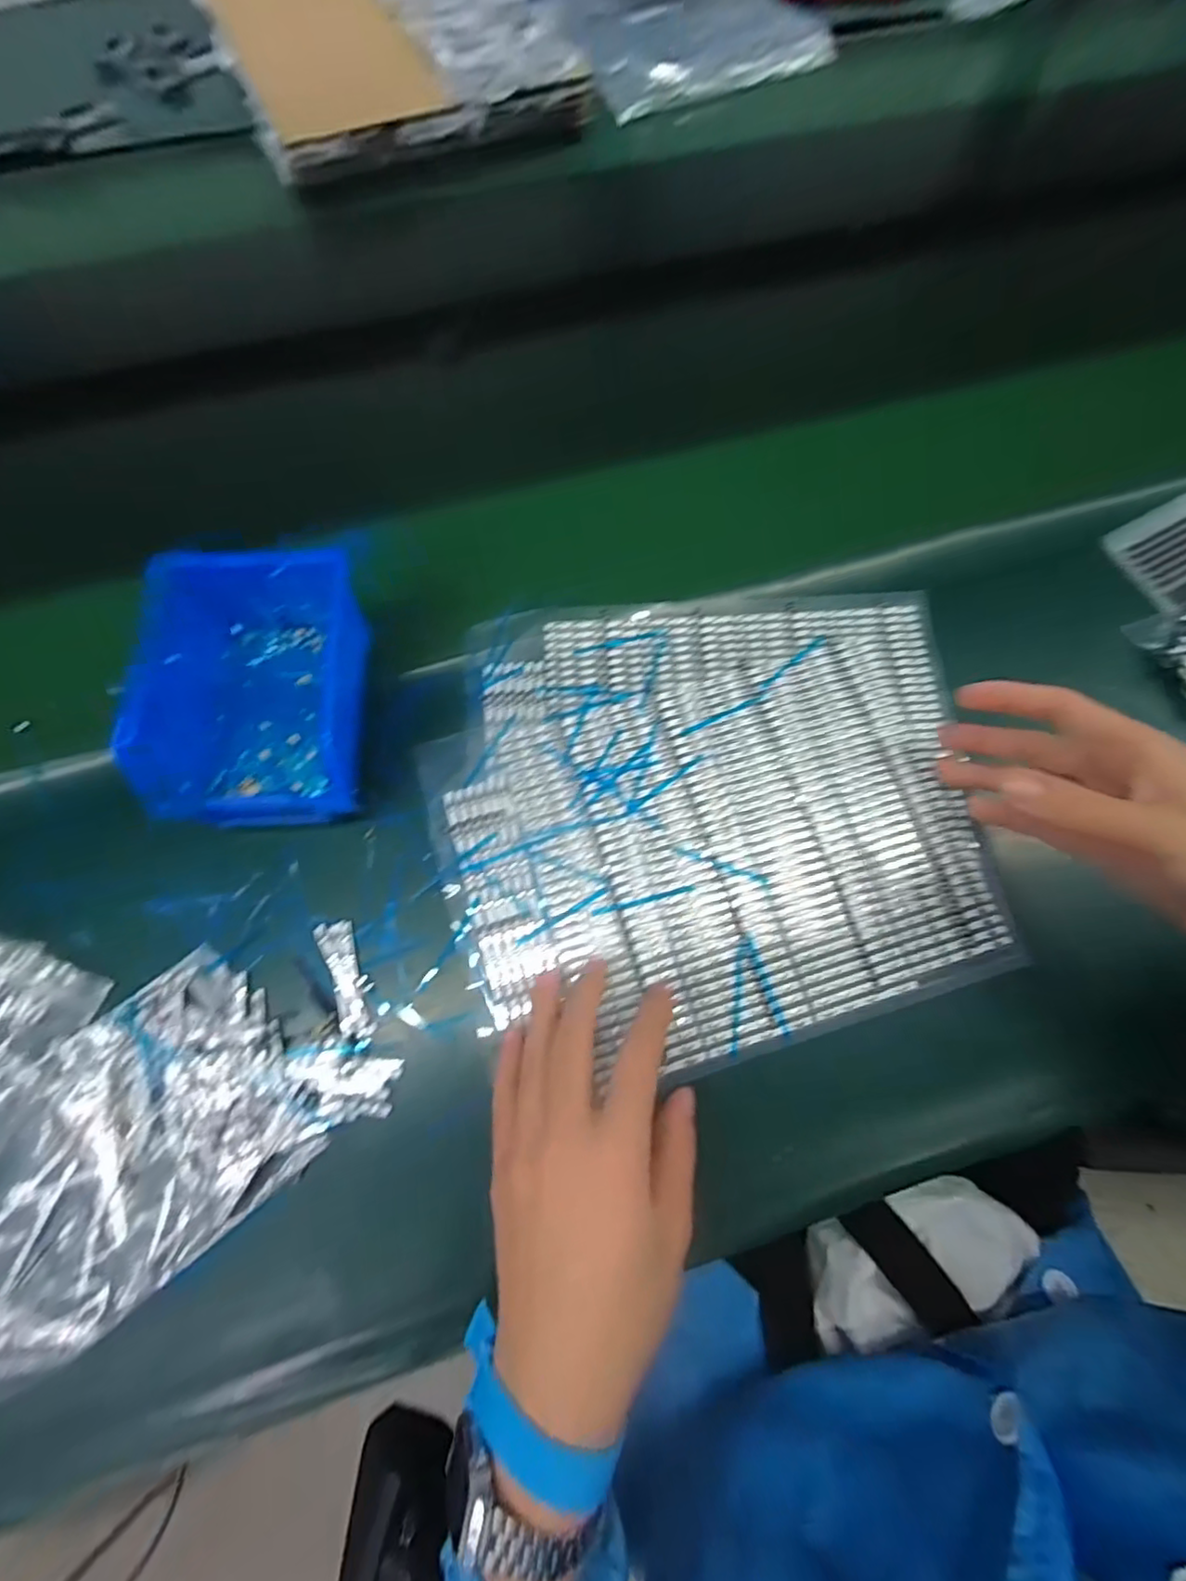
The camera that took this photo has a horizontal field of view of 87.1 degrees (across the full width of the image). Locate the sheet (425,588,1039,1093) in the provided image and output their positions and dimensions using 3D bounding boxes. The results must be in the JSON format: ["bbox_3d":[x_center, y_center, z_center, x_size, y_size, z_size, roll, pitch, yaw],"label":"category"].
[{"bbox_3d":[0.072,0.005,0.379,0.319,0.006,0.277,-12,73,-5],"label":"sheet"}]

